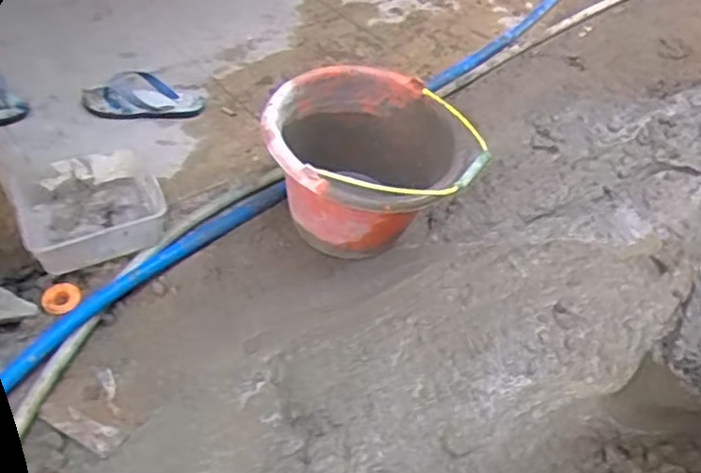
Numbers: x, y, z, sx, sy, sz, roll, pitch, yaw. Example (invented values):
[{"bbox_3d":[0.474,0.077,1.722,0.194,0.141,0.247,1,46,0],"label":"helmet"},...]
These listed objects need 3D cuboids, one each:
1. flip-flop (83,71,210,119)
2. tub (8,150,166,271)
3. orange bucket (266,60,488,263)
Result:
[{"bbox_3d":[-0.400,-0.270,1.299,0.224,0.041,0.133,-7,45,-9],"label":"flip-flop"},{"bbox_3d":[-0.407,-0.052,1.050,0.208,0.058,0.223,-17,47,-20],"label":"tub"},{"bbox_3d":[0.025,-0.093,1.014,0.279,0.207,0.269,2,43,-1],"label":"orange bucket"}]

